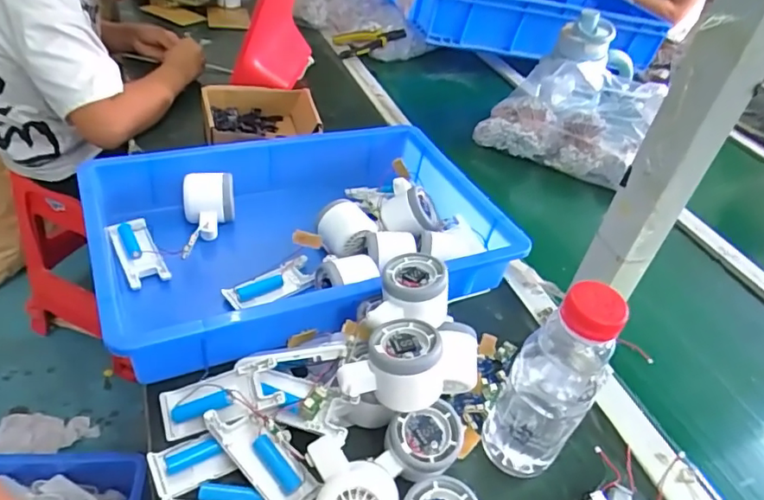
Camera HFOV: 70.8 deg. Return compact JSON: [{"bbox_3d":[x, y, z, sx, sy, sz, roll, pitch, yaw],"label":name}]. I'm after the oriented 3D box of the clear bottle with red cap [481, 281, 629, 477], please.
[{"bbox_3d":[0.131,0.106,0.423,0.062,0.203,0.053,27,43,19],"label":"clear bottle with red cap"}]

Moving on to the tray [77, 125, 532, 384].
[{"bbox_3d":[-0.081,-0.027,0.612,0.434,0.079,0.283,-13,45,-26],"label":"tray"}]

